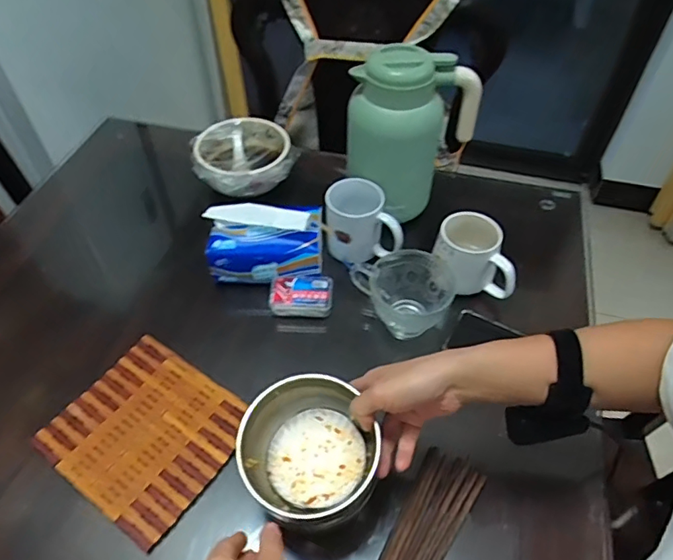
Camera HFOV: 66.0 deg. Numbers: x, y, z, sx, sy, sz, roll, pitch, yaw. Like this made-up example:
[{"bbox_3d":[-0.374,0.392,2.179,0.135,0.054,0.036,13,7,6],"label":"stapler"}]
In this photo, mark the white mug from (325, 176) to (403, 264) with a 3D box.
[{"bbox_3d":[0.037,-0.081,0.771,0.109,0.100,0.087,-2,50,-3],"label":"white mug"}]

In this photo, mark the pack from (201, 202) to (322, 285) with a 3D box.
[{"bbox_3d":[-0.101,-0.059,0.737,0.162,0.095,0.089,-1,50,-2],"label":"pack"}]

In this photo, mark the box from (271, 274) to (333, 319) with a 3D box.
[{"bbox_3d":[-0.049,0.021,0.726,0.086,0.032,0.050,2,50,1],"label":"box"}]

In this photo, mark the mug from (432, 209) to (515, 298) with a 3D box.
[{"bbox_3d":[0.195,-0.035,0.734,0.113,0.077,0.086,10,51,7],"label":"mug"}]

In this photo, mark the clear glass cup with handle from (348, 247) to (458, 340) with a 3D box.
[{"bbox_3d":[0.092,0.027,0.690,0.138,0.080,0.098,1,50,0],"label":"clear glass cup with handle"}]

